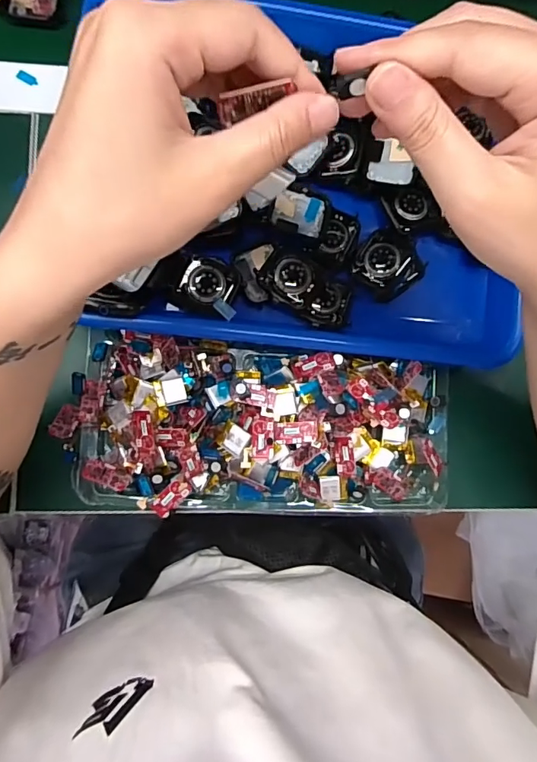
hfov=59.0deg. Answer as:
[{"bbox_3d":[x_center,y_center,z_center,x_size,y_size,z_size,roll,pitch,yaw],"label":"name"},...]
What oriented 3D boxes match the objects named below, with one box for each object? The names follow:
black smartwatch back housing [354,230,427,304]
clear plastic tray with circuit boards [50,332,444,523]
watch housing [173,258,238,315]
[{"bbox_3d":[0.085,-0.084,0.337,0.041,0.013,0.045,-39,88,-8],"label":"black smartwatch back housing"},{"bbox_3d":[-0.003,0.037,0.333,0.270,0.039,0.120,6,84,-4],"label":"clear plastic tray with circuit boards"},{"bbox_3d":[-0.042,-0.064,0.326,0.040,0.016,0.036,23,83,-2],"label":"watch housing"}]

